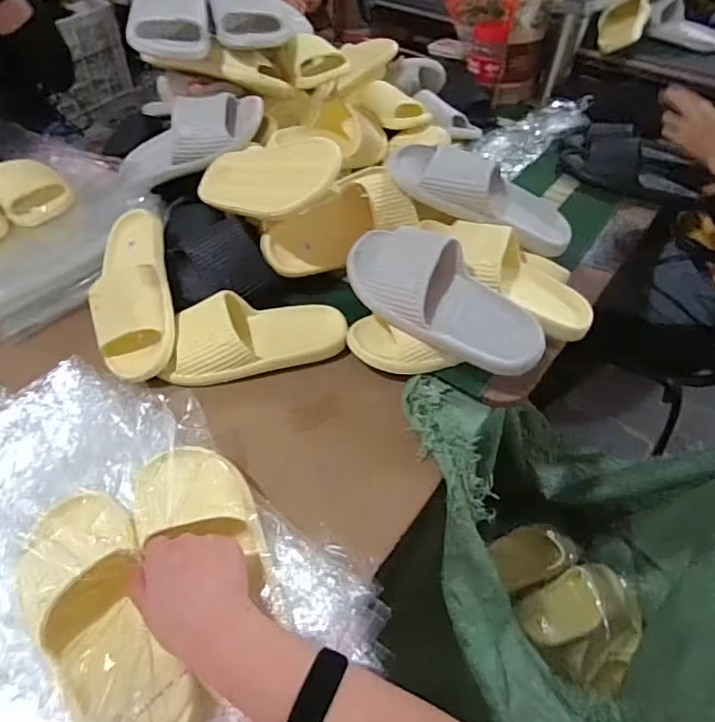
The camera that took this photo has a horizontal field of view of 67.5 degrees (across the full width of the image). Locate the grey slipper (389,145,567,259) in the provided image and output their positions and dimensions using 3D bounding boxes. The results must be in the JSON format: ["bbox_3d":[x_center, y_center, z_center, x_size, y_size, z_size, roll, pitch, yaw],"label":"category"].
[{"bbox_3d":[0.175,-0.232,0.739,0.263,0.074,0.112,17,45,-18],"label":"grey slipper"}]

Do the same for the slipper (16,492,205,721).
[{"bbox_3d":[-0.211,0.197,0.430,0.090,0.048,0.250,-26,54,-23],"label":"slipper"}]

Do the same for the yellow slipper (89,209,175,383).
[{"bbox_3d":[-0.297,-0.090,0.703,0.100,0.077,0.286,-12,49,-12],"label":"yellow slipper"}]

